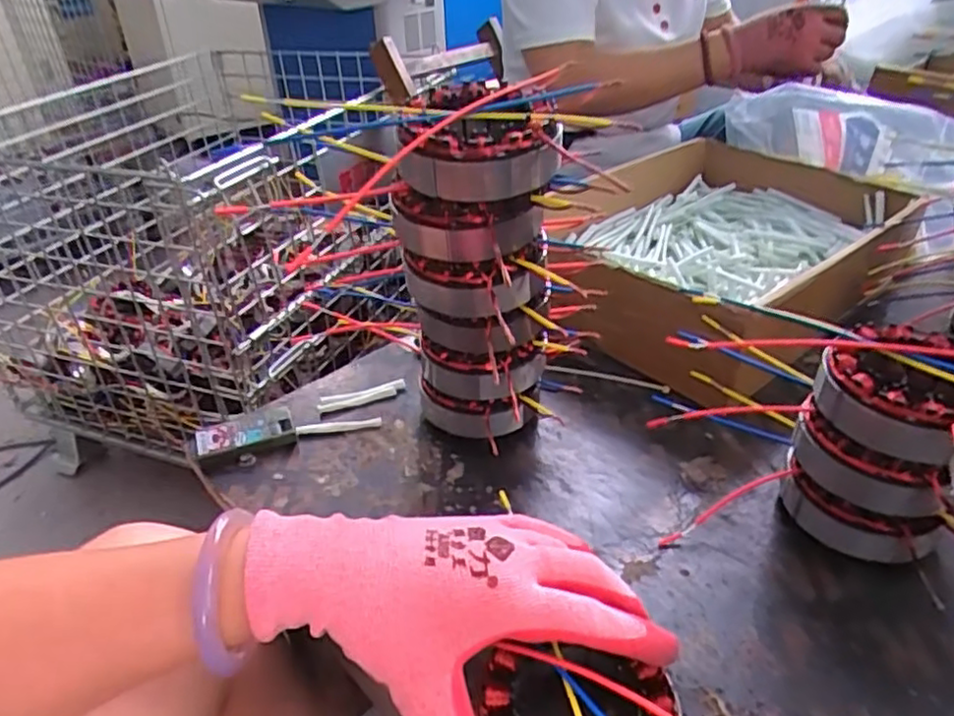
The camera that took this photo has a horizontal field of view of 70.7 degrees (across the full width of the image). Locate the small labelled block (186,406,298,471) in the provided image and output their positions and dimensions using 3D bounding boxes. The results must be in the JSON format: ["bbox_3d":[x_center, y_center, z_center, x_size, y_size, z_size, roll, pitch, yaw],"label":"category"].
[{"bbox_3d":[-0.168,0.058,0.483,0.070,0.016,0.035,-16,37,-19],"label":"small labelled block"}]

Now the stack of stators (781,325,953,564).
[{"bbox_3d":[0.231,0.052,0.385,0.087,0.121,0.079,21,40,29],"label":"stack of stators"}]

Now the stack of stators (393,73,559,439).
[{"bbox_3d":[0.000,-0.032,0.413,0.089,0.234,0.084,-4,34,-3],"label":"stack of stators"}]

